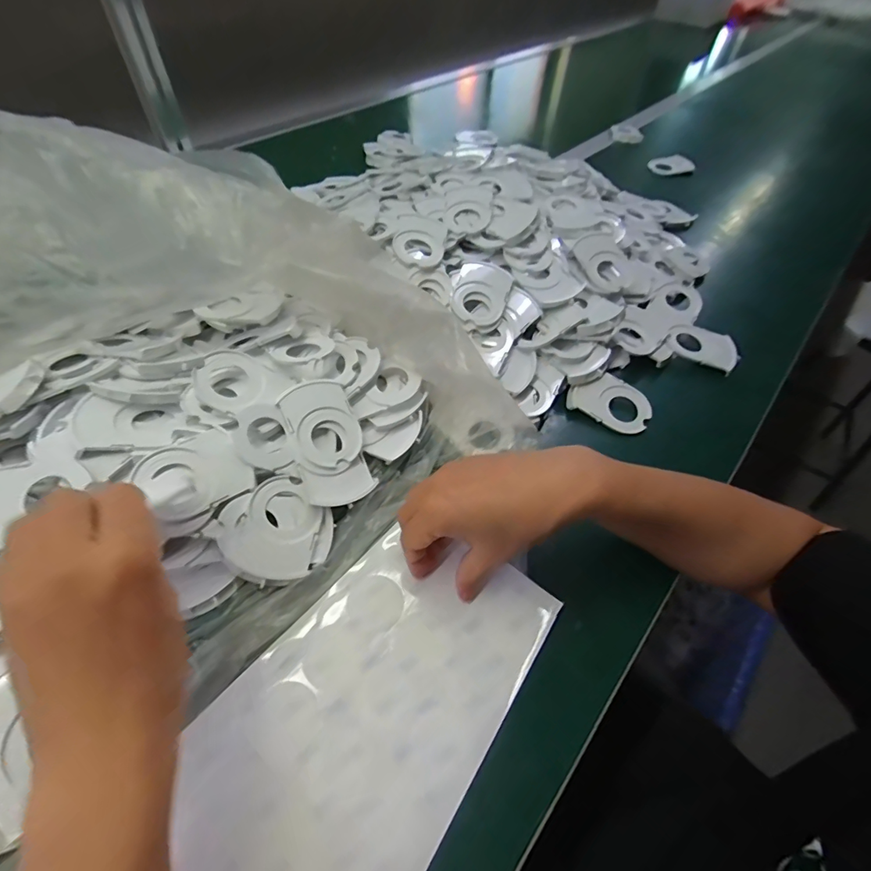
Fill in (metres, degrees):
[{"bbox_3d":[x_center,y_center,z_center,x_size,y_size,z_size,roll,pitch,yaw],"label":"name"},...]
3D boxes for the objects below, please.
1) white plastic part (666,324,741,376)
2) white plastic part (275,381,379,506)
[{"bbox_3d":[0.300,-0.102,0.493,0.075,0.011,0.046,27,79,14],"label":"white plastic part"},{"bbox_3d":[-0.088,0.006,0.363,0.056,0.006,0.101,-17,81,-29],"label":"white plastic part"}]

